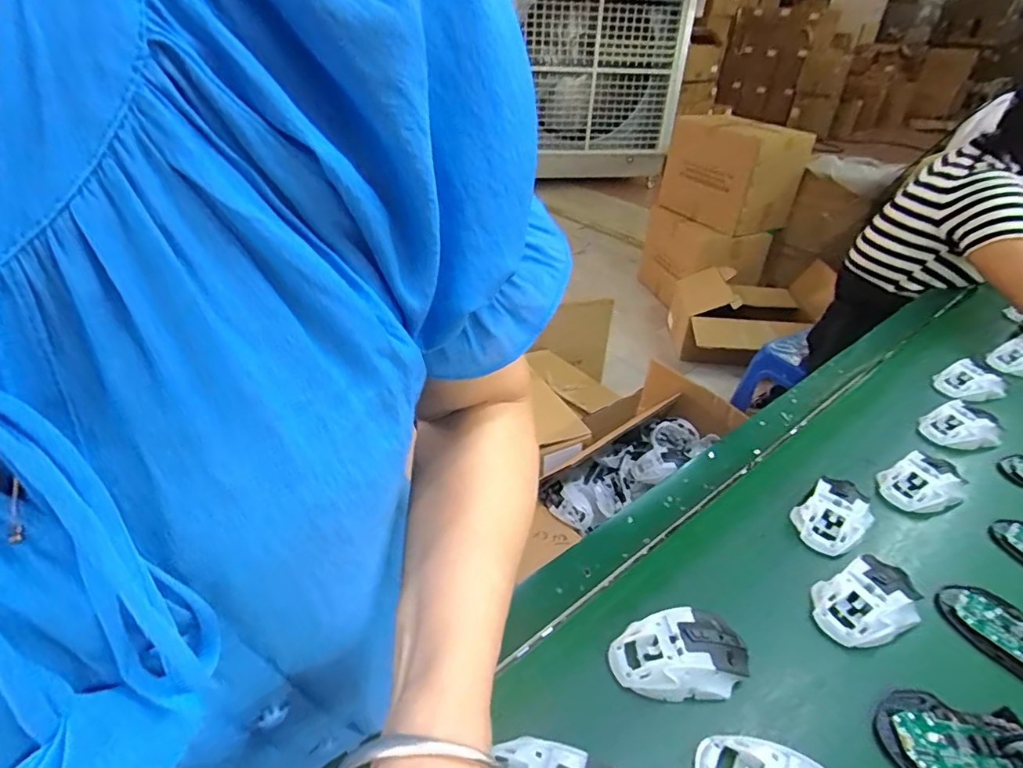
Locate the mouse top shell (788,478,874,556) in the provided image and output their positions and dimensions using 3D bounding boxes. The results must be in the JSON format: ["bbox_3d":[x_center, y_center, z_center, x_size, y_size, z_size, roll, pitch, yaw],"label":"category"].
[{"bbox_3d":[0.351,0.144,0.575,0.082,0.038,0.068,-19,40,-27],"label":"mouse top shell"}]

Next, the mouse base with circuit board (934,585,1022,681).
[{"bbox_3d":[0.457,0.230,0.476,0.060,0.026,0.113,-18,40,-25],"label":"mouse base with circuit board"}]

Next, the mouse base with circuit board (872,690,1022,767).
[{"bbox_3d":[0.346,0.276,0.402,0.109,0.026,0.070,12,37,14],"label":"mouse base with circuit board"}]

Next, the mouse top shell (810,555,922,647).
[{"bbox_3d":[0.338,0.201,0.496,0.111,0.037,0.067,-14,38,-21],"label":"mouse top shell"}]

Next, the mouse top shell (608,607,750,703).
[{"bbox_3d":[0.143,0.236,0.451,0.110,0.052,0.060,-2,36,-5],"label":"mouse top shell"}]

